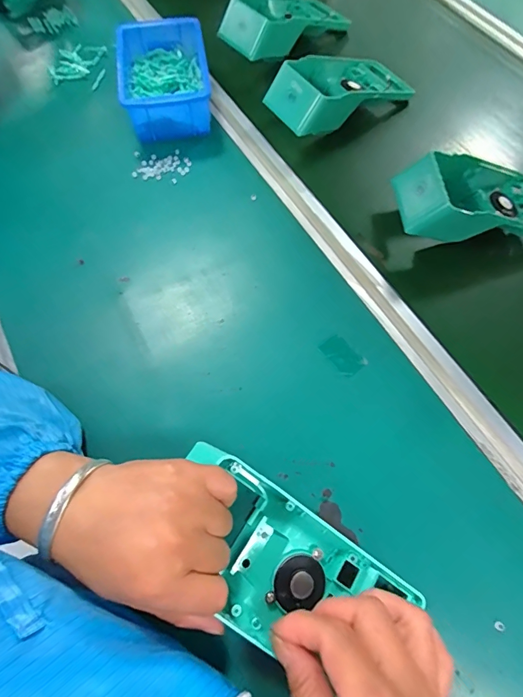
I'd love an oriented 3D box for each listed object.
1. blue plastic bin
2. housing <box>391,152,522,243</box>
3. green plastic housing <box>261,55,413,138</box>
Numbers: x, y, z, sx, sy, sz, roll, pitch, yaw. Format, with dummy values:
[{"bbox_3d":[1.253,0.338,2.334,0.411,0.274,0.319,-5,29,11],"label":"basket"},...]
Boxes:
[{"bbox_3d":[-0.113,-0.317,0.460,0.098,0.051,0.153,-9,66,-4],"label":"blue plastic bin"},{"bbox_3d":[0.236,-0.155,0.399,0.194,0.054,0.091,-2,66,-1],"label":"housing"},{"bbox_3d":[0.100,-0.323,0.472,0.199,0.055,0.098,-29,69,-13],"label":"green plastic housing"}]

